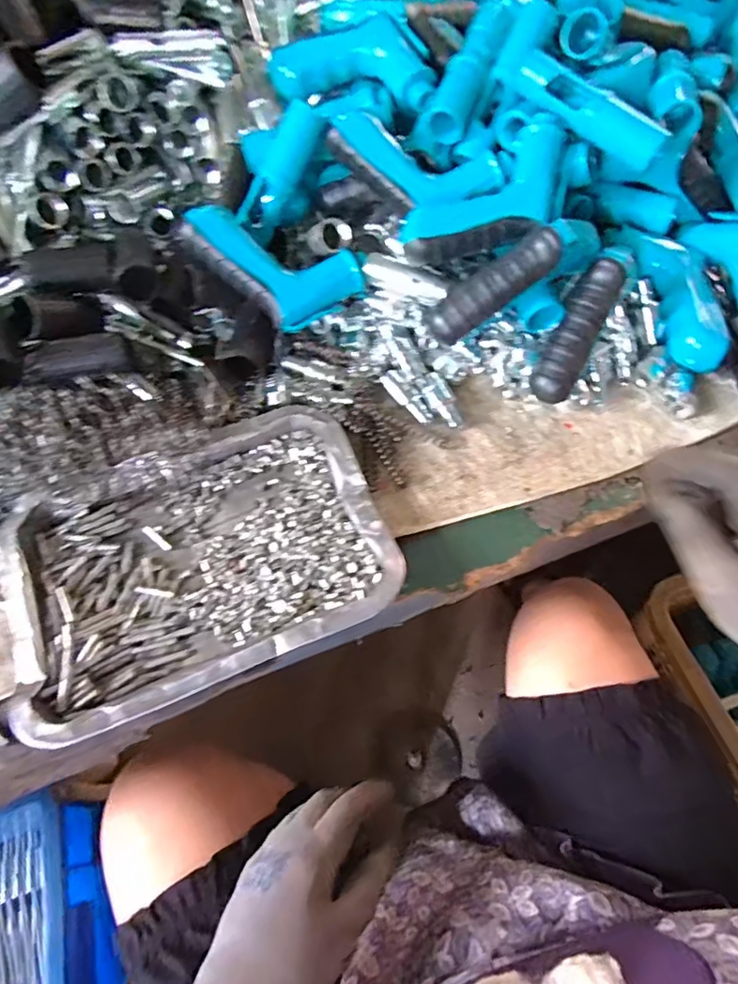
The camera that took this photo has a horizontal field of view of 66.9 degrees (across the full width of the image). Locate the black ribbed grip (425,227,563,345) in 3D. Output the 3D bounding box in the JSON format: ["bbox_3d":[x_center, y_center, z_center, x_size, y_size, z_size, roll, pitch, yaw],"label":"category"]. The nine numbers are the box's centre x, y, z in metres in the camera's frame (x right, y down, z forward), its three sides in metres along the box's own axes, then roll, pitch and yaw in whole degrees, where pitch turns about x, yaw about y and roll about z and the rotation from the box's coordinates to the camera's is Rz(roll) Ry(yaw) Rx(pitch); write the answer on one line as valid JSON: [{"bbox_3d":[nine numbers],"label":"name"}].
[{"bbox_3d":[0.086,-0.141,0.389,0.099,0.024,0.021,-33,59,23],"label":"black ribbed grip"}]

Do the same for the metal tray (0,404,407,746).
[{"bbox_3d":[-0.115,0.044,0.380,0.245,0.029,0.171,-21,62,-8],"label":"metal tray"}]

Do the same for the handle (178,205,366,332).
[{"bbox_3d":[-0.076,-0.169,0.430,0.133,0.029,0.068,21,95,-14],"label":"handle"}]

